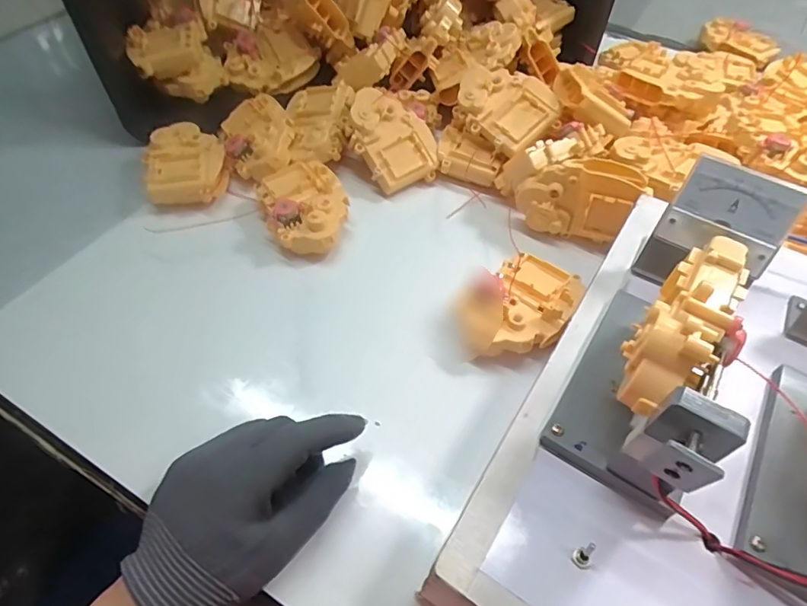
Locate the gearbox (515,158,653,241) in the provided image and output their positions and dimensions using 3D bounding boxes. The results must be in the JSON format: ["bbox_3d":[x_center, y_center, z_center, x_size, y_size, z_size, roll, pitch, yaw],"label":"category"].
[{"bbox_3d":[0.148,-0.088,0.422,0.091,0.064,0.043,24,56,16],"label":"gearbox"}]

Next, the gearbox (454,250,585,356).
[{"bbox_3d":[0.086,0.004,0.376,0.076,0.033,0.095,28,57,18],"label":"gearbox"}]

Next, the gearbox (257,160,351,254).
[{"bbox_3d":[-0.085,-0.082,0.437,0.068,0.042,0.095,-20,56,-16],"label":"gearbox"}]

